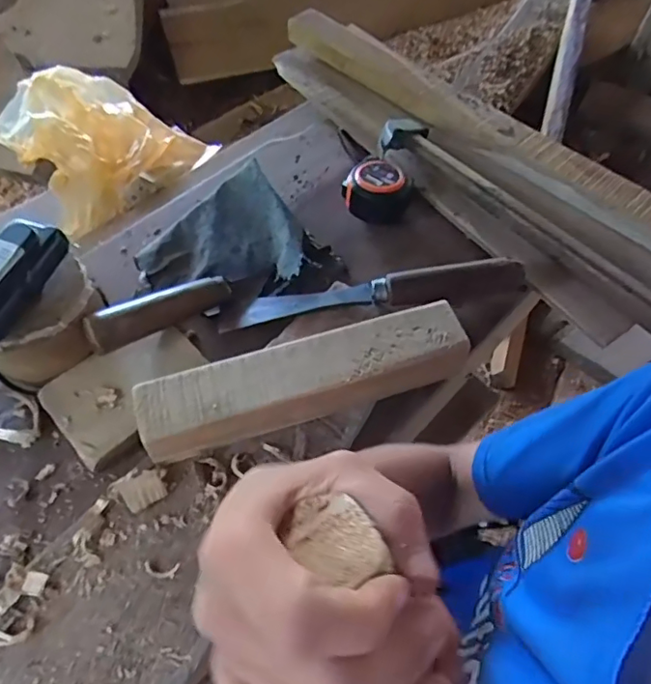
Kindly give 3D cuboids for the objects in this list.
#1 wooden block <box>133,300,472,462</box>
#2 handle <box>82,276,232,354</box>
[{"bbox_3d":[-0.013,0.028,0.423,0.244,0.041,0.049,-14,59,-13],"label":"wooden block"},{"bbox_3d":[-0.138,-0.027,0.474,0.124,0.024,0.028,-25,58,-34],"label":"handle"}]

